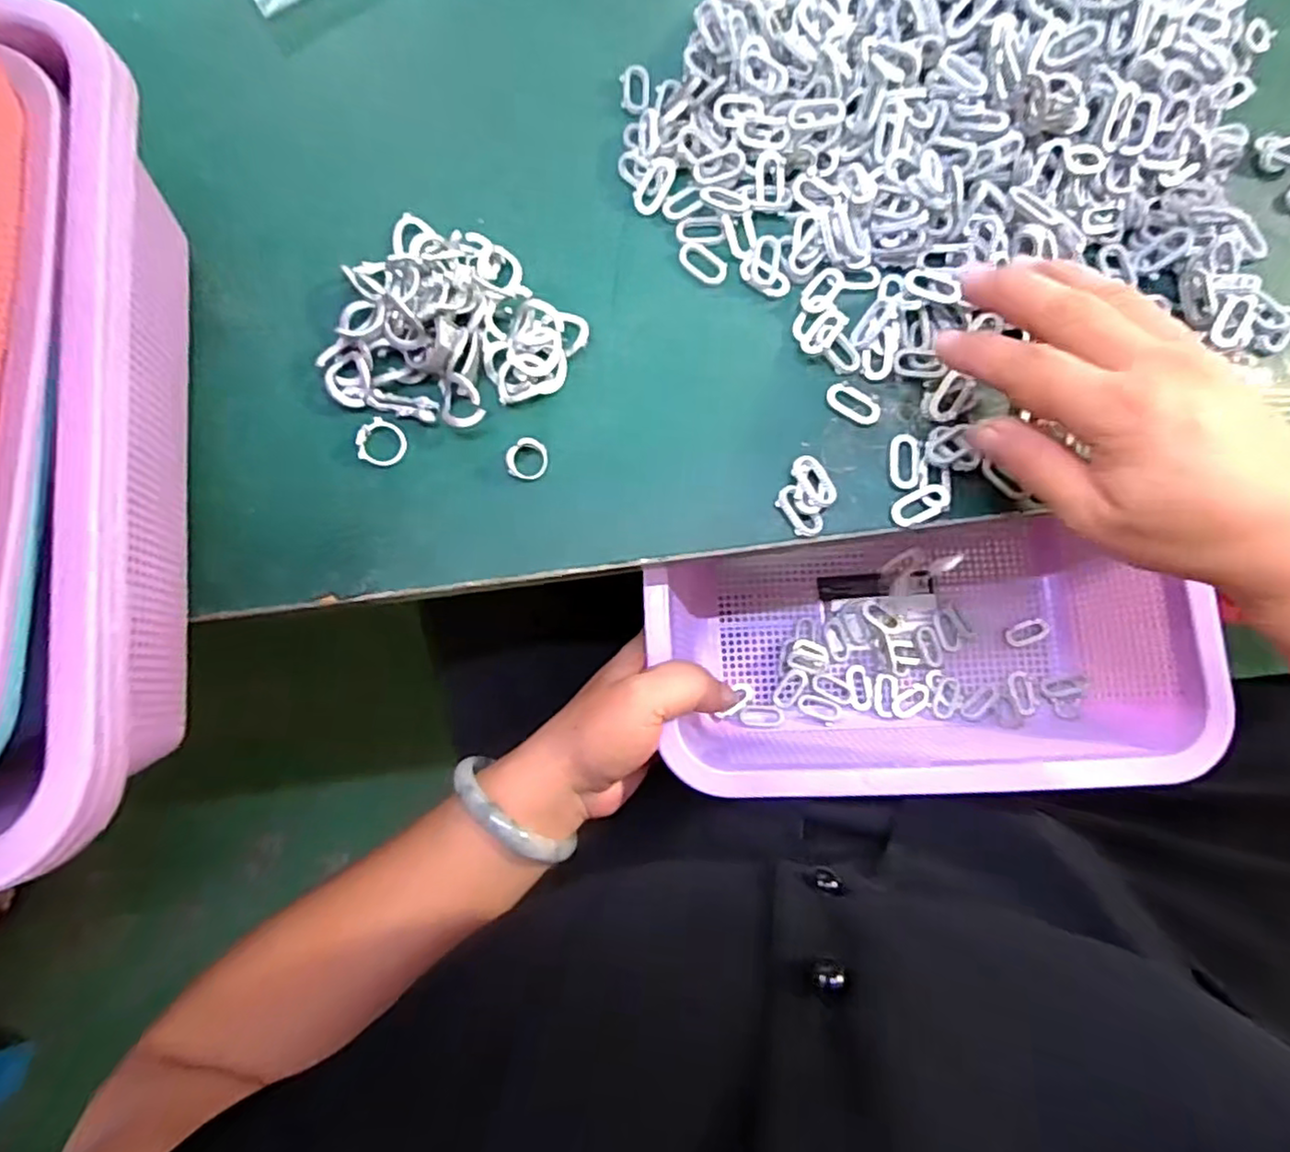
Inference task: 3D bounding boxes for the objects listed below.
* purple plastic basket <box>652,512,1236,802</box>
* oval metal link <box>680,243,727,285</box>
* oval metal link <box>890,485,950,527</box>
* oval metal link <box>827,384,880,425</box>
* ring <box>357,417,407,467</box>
[{"bbox_3d":[0.143,0.042,0.345,0.252,0.078,0.131,-1,80,3],"label":"purple plastic basket"},{"bbox_3d":[0.027,-0.148,0.311,0.025,0.004,0.013,37,82,7],"label":"oval metal link"},{"bbox_3d":[0.121,-0.031,0.289,0.026,0.005,0.012,-31,81,-5],"label":"oval metal link"},{"bbox_3d":[0.095,-0.079,0.298,0.025,0.004,0.013,36,82,6],"label":"oval metal link"},{"bbox_3d":[-0.119,-0.060,0.296,0.020,0.006,0.020,0,80,1],"label":"ring"}]

